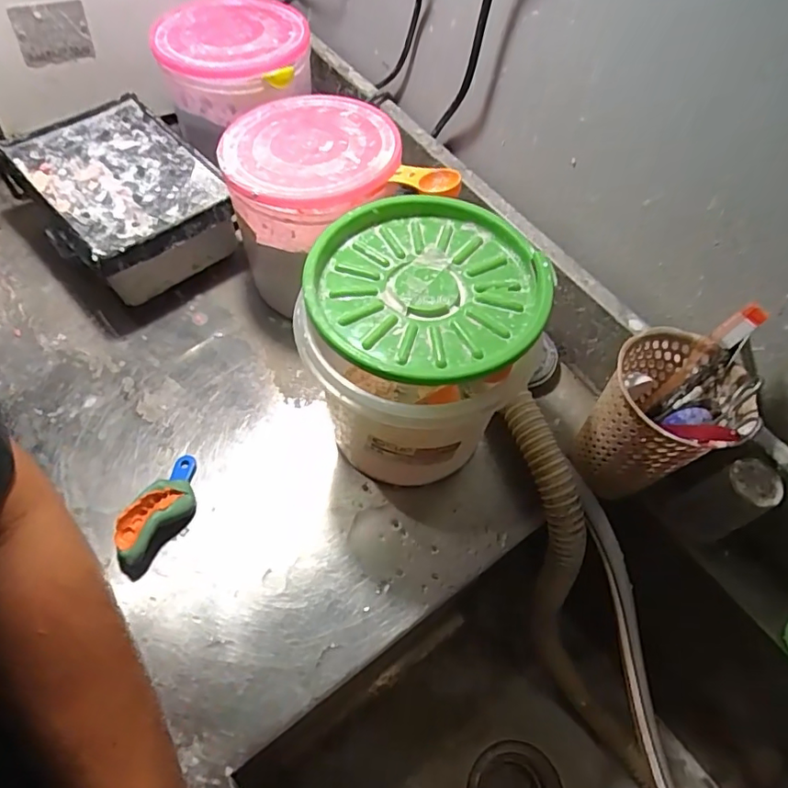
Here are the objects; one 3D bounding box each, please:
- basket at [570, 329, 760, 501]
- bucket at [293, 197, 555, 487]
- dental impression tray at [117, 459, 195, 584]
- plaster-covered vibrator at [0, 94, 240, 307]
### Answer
[{"bbox_3d":[0.209,0.023,0.459,0.093,0.143,0.094,2,57,-4],"label":"basket"},{"bbox_3d":[0.011,-0.026,0.462,0.174,0.187,0.181,2,57,-4],"label":"bucket"},{"bbox_3d":[-0.196,0.097,0.468,0.039,0.024,0.105,24,58,10],"label":"dental impression tray"},{"bbox_3d":[-0.282,-0.194,0.595,0.209,0.105,0.156,40,62,19],"label":"plaster-covered vibrator"}]

